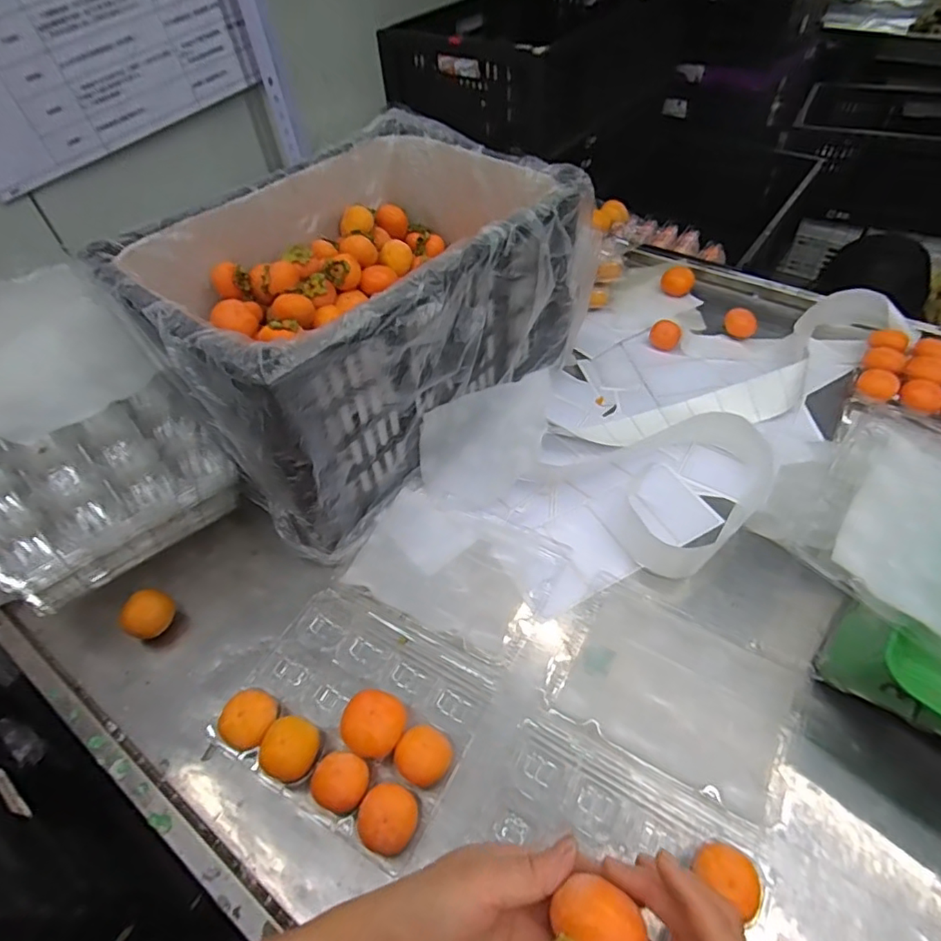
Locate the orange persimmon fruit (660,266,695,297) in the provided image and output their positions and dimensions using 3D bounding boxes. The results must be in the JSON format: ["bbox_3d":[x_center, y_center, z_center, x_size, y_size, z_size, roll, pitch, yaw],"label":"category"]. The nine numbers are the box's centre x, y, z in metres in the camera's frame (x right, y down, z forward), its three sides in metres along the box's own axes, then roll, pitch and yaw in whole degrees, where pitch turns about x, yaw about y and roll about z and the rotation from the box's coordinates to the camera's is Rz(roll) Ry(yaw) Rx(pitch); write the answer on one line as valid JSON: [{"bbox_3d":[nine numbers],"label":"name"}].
[{"bbox_3d":[0.367,-0.331,0.966,0.052,0.049,0.045,17,53,17],"label":"orange persimmon fruit"}]

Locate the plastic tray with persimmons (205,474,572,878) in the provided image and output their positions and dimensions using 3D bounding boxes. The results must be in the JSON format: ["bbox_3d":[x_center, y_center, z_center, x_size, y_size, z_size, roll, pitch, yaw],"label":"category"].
[{"bbox_3d":[-0.066,0.162,0.563,0.222,0.048,0.348,22,55,21],"label":"plastic tray with persimmons"}]

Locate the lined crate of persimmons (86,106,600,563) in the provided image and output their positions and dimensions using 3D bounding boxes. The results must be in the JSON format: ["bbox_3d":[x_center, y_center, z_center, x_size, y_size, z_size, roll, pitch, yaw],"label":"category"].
[{"bbox_3d":[-0.132,-0.203,0.720,0.360,0.274,0.504,34,59,27],"label":"lined crate of persimmons"}]

